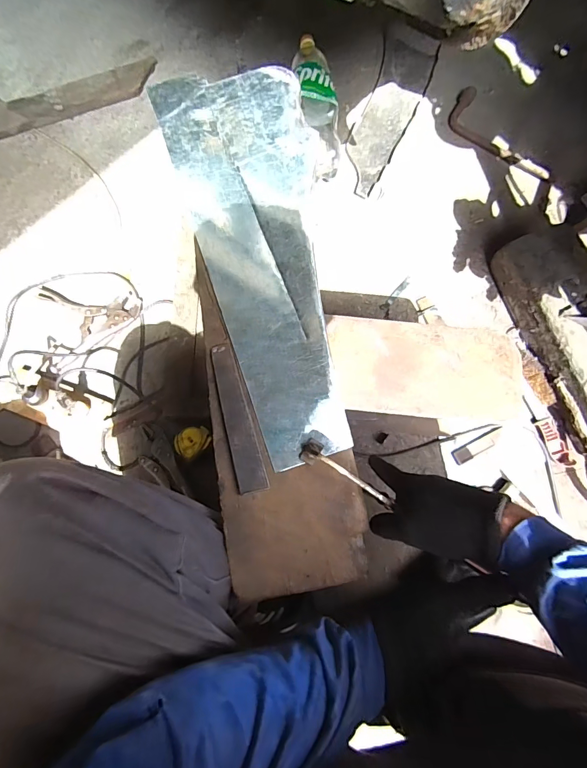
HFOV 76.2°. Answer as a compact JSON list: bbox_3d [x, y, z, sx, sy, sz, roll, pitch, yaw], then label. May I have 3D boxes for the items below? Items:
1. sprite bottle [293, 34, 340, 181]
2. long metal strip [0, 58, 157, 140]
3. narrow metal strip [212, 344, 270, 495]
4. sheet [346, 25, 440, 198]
[{"bbox_3d":[0.050,-0.596,0.793,0.081,0.087,0.320,-4,78,0],"label":"sprite bottle"},{"bbox_3d":[-0.515,-0.634,0.841,0.430,0.029,0.072,-24,79,-4],"label":"long metal strip"},{"bbox_3d":[-0.065,0.037,0.431,0.031,0.007,0.173,-15,79,-3],"label":"narrow metal strip"},{"bbox_3d":[0.217,-0.619,0.835,0.124,0.016,0.449,18,79,4],"label":"sheet"}]

